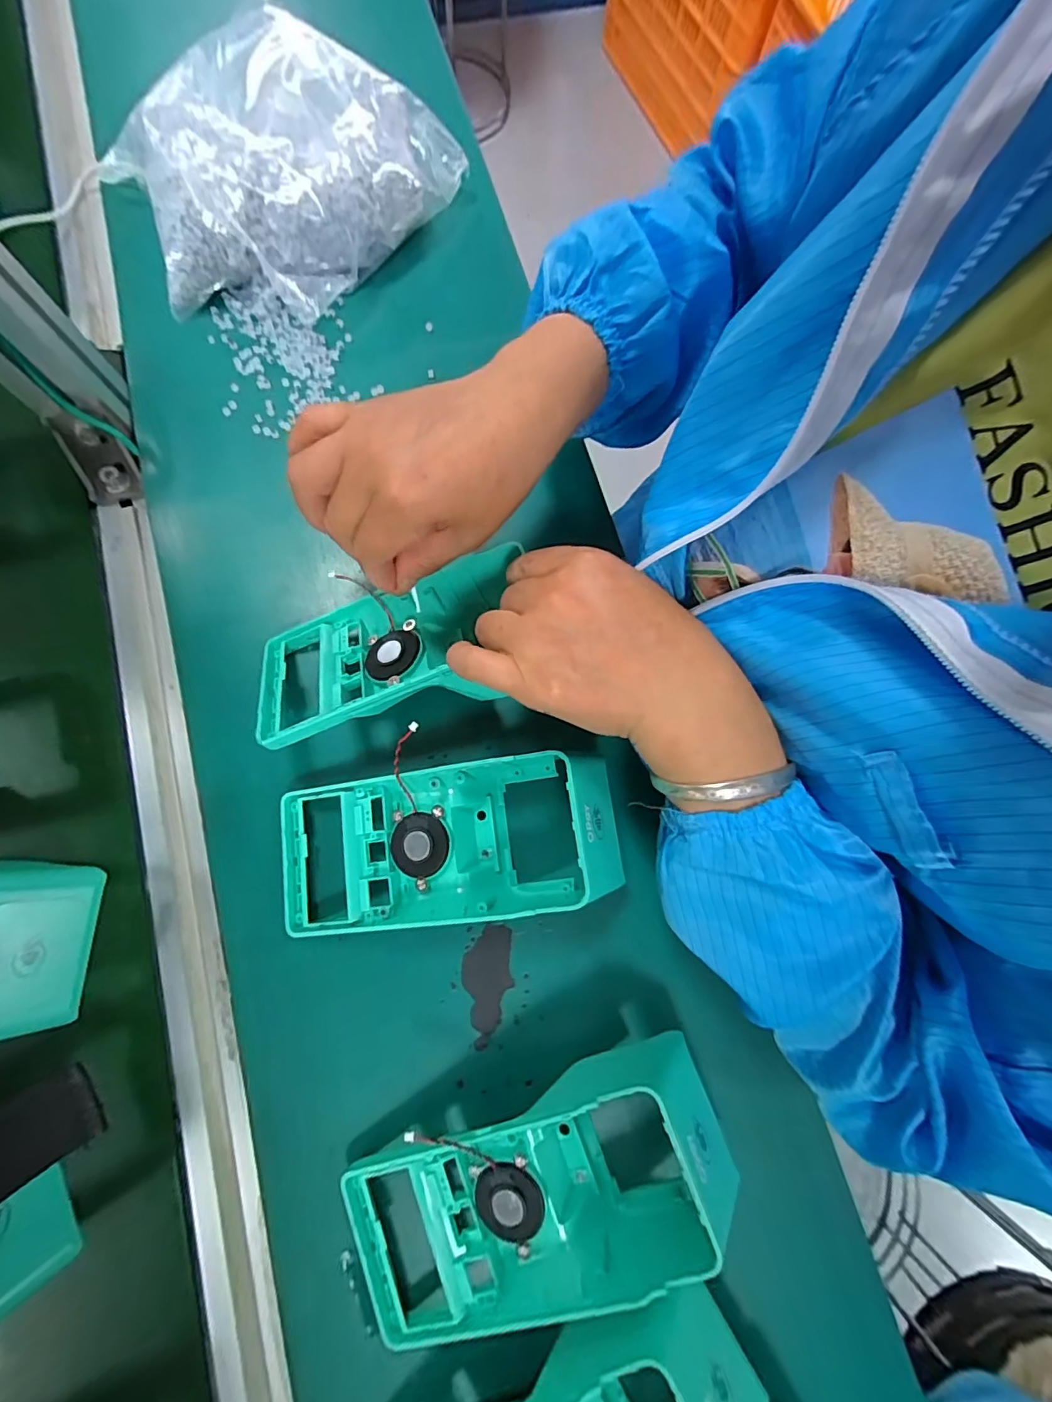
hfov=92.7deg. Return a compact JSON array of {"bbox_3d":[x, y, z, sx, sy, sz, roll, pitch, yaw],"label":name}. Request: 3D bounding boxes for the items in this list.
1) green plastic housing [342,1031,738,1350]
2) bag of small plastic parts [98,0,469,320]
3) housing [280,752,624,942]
[{"bbox_3d":[0.006,0.240,0.245,0.189,0.047,0.089,-20,79,-4],"label":"green plastic housing"},{"bbox_3d":[-0.168,-0.384,0.361,0.238,0.061,0.184,-30,80,-6],"label":"bag of small plastic parts"},{"bbox_3d":[-0.045,0.079,0.277,0.188,0.047,0.085,-6,78,-2],"label":"housing"}]

